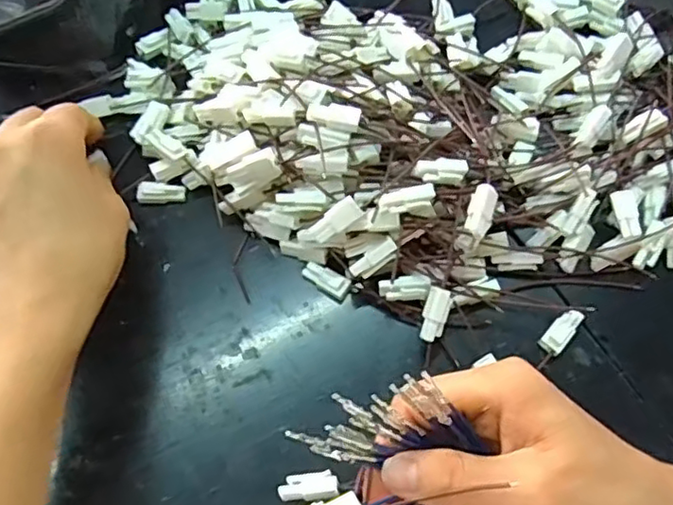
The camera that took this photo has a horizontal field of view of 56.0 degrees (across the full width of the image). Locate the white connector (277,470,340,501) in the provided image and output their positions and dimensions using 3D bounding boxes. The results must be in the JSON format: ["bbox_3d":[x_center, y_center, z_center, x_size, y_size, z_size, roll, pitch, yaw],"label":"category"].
[{"bbox_3d":[-0.012,0.098,0.266,0.025,0.004,0.011,-8,66,6],"label":"white connector"}]

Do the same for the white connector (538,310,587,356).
[{"bbox_3d":[0.109,0.038,0.308,0.011,0.009,0.025,40,73,17],"label":"white connector"}]

